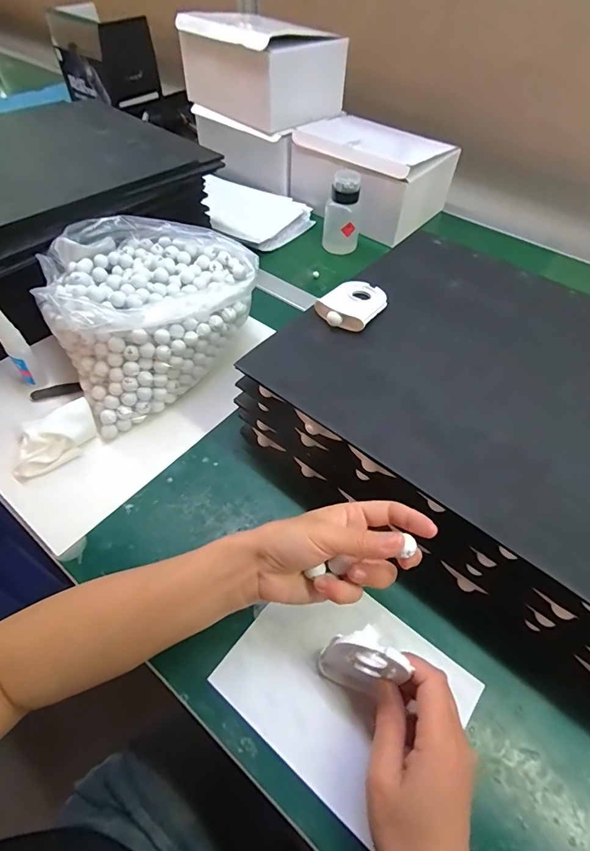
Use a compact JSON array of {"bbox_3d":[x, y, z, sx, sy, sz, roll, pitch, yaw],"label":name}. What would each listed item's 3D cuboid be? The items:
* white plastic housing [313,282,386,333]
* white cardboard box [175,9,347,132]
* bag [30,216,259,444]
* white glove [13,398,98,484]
[{"bbox_3d":[0.064,-0.131,0.444,0.055,0.018,0.085,31,56,20],"label":"white plastic housing"},{"bbox_3d":[-0.058,-0.654,0.762,0.250,0.119,0.188,37,59,24],"label":"white cardboard box"},{"bbox_3d":[-0.174,-0.143,0.501,0.231,0.120,0.197,-31,59,-24],"label":"bag"},{"bbox_3d":[-0.254,0.013,0.434,0.088,0.034,0.044,-31,59,-24],"label":"white glove"}]

